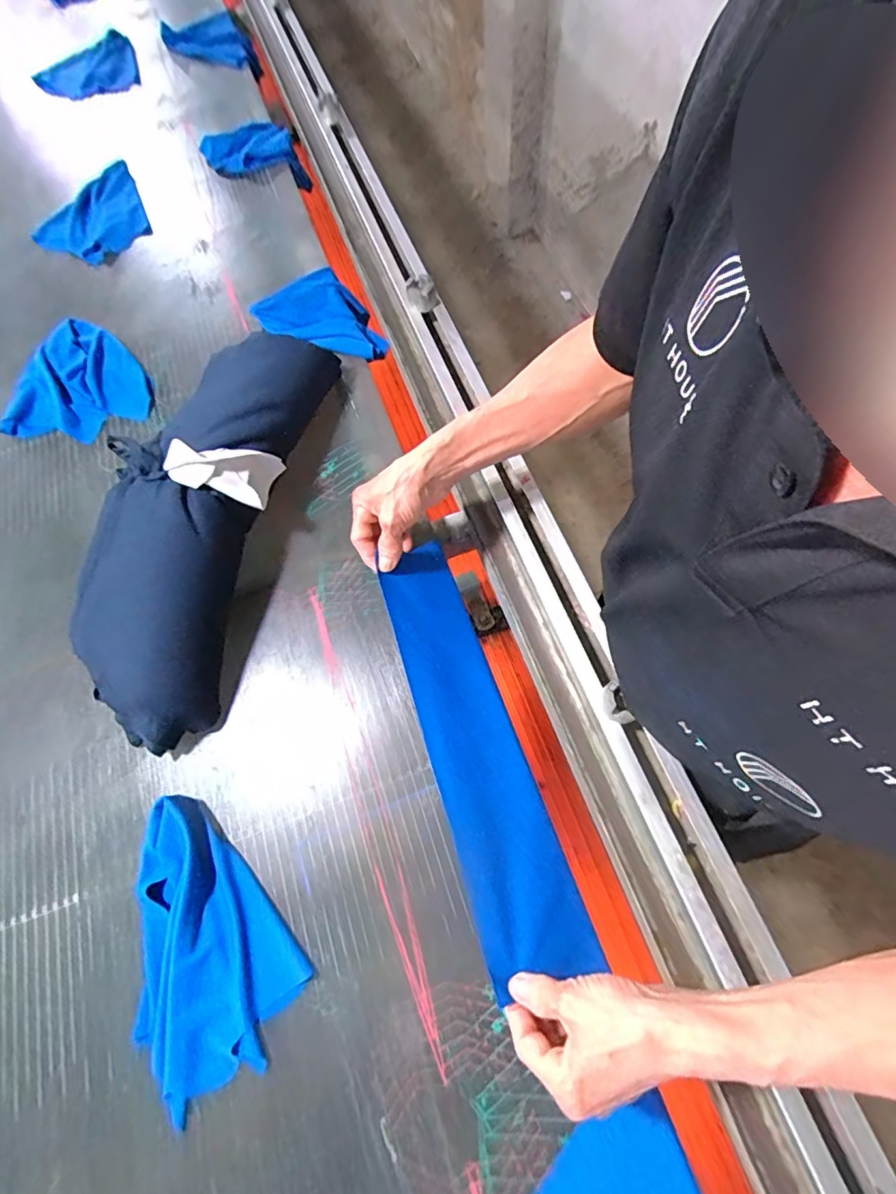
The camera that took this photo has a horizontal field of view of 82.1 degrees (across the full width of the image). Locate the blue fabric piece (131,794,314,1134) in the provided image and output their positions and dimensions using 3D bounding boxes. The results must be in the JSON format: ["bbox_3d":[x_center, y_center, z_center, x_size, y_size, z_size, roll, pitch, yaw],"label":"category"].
[{"bbox_3d":[-0.228,0.300,0.452,0.136,0.034,0.214,-37,69,-13],"label":"blue fabric piece"}]

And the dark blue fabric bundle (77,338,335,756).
[{"bbox_3d":[-0.269,-0.103,0.578,0.134,0.131,0.511,9,69,9],"label":"dark blue fabric bundle"}]

